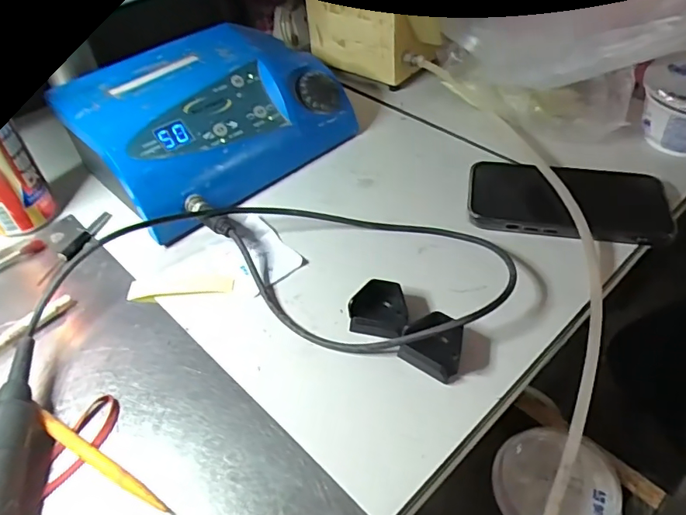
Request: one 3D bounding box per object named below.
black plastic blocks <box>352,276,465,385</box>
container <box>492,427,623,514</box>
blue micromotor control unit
[{"bbox_3d":[0.043,0.044,0.339,0.079,0.017,0.042,28,53,27],"label":"black plastic blocks"},{"bbox_3d":[0.150,0.161,0.367,0.085,0.012,0.082,-2,45,2],"label":"container"},{"bbox_3d":[-0.122,-0.126,0.473,0.166,0.077,0.223,32,55,30],"label":"blue micromotor control unit"}]

